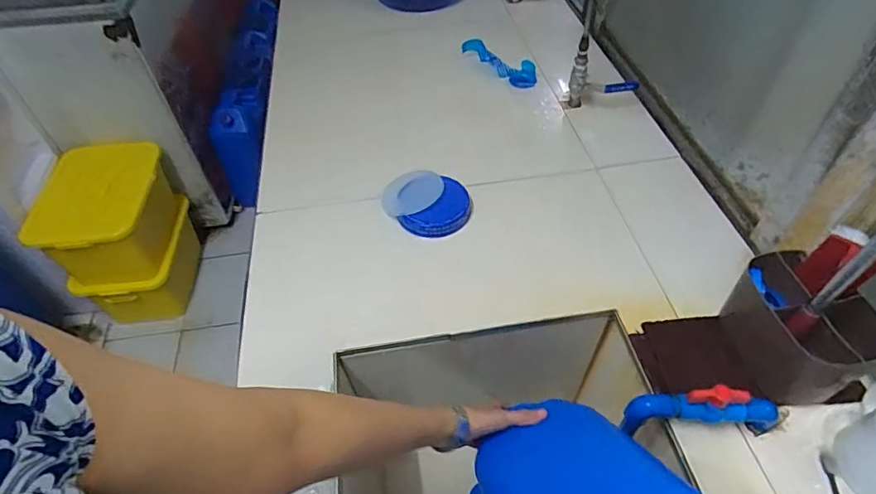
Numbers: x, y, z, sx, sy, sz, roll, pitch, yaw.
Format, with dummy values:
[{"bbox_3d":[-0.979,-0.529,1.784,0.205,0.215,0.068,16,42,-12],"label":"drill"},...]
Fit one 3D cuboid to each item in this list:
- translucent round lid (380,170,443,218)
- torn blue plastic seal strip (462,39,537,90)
[{"bbox_3d":[-0.044,-0.090,0.823,0.102,0.010,0.094,-15,50,19],"label":"translucent round lid"},{"bbox_3d":[0.132,-0.398,1.085,0.195,0.042,0.043,36,60,28],"label":"torn blue plastic seal strip"}]

